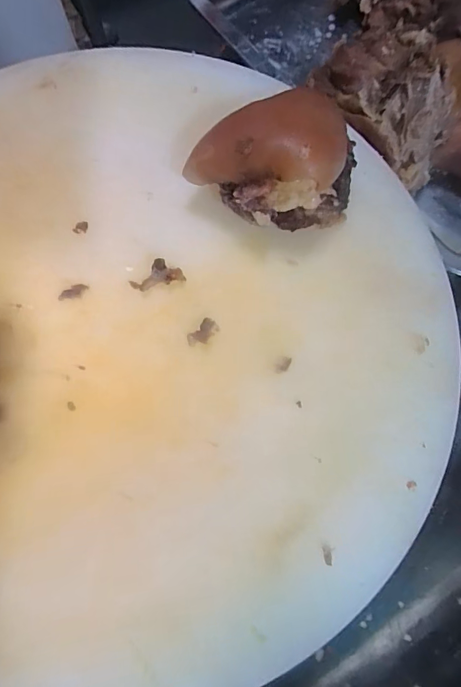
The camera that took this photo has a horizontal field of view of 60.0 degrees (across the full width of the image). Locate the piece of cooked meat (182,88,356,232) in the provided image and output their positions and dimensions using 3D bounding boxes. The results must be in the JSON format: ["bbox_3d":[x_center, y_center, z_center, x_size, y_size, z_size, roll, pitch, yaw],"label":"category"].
[{"bbox_3d":[0.026,-0.095,0.219,0.093,0.051,0.053,-8,76,-3],"label":"piece of cooked meat"}]

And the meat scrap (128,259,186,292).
[{"bbox_3d":[-0.043,-0.039,0.226,0.030,0.013,0.011,-16,76,-5],"label":"meat scrap"}]

